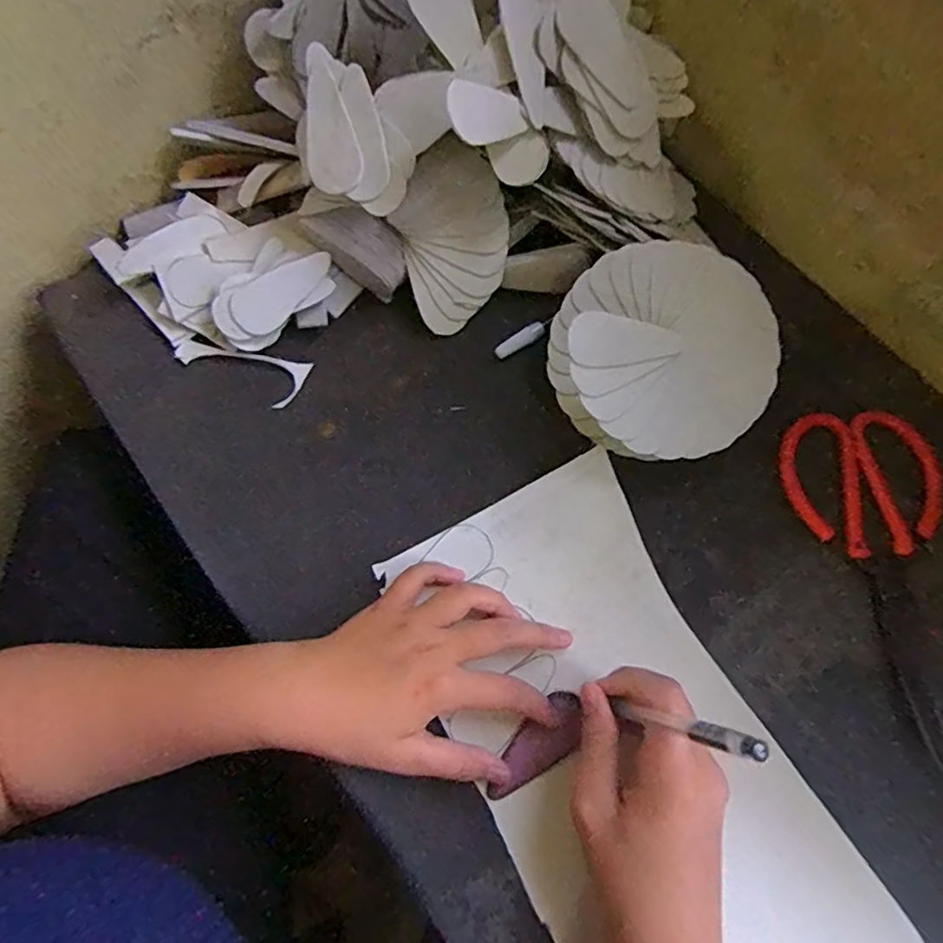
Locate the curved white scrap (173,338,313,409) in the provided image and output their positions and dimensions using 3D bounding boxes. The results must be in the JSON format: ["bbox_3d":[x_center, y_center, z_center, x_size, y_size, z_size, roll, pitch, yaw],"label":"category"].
[{"bbox_3d":[-0.152,-0.064,0.397,0.087,0.005,0.034,9,72,1],"label":"curved white scrap"}]

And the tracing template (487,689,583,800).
[{"bbox_3d":[0.037,0.155,0.338,0.027,0.004,0.068,44,76,12],"label":"tracing template"}]

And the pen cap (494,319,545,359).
[{"bbox_3d":[0.034,-0.090,0.417,0.038,0.006,0.011,-32,76,-12],"label":"pen cap"}]

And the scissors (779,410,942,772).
[{"bbox_3d":[0.262,0.057,0.375,0.095,0.008,0.204,-10,72,-5],"label":"scissors"}]

